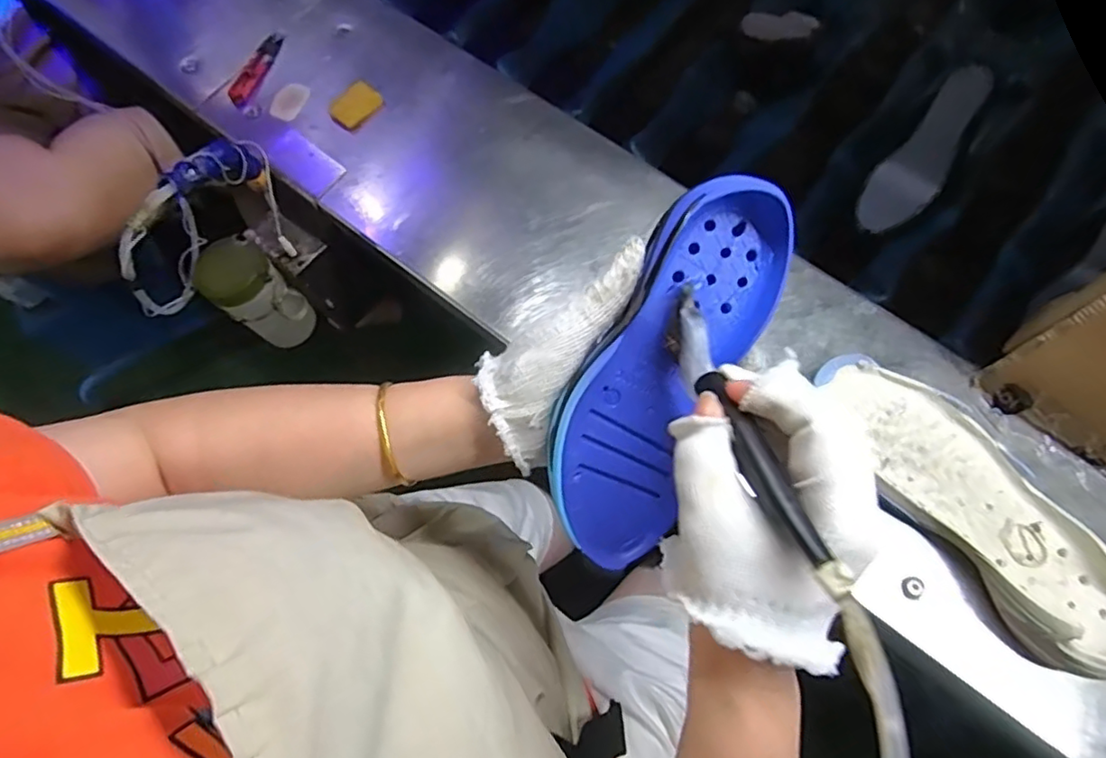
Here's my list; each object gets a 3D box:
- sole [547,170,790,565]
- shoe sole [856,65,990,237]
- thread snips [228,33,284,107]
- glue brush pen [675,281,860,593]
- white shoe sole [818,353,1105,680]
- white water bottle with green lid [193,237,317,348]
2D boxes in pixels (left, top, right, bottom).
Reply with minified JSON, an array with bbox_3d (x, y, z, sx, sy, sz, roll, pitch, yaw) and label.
[{"bbox_3d":[0.058,-0.003,0.330,0.075,0.033,0.207,24,95,-8],"label":"sole"},{"bbox_3d":[0.374,-0.226,0.611,0.057,0.009,0.172,35,100,14],"label":"shoe sole"},{"bbox_3d":[-0.327,-0.343,0.675,0.026,0.010,0.099,18,70,9],"label":"thread snips"},{"bbox_3d":[0.083,0.019,0.271,0.017,0.026,0.166,-15,50,-4],"label":"glue brush pen"},{"bbox_3d":[0.320,0.089,0.472,0.104,0.037,0.276,-39,72,-13],"label":"white shoe sole"},{"bbox_3d":[-0.332,-0.090,0.687,0.076,0.121,0.071,41,75,16],"label":"white water bottle with green lid"}]

